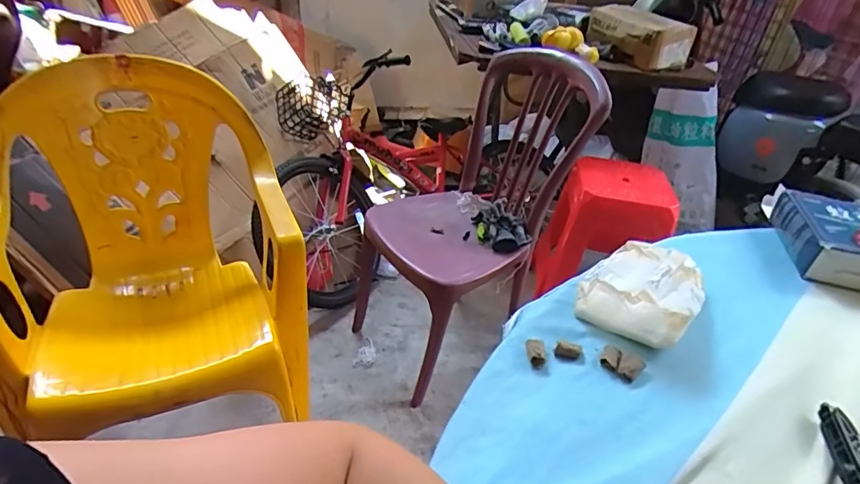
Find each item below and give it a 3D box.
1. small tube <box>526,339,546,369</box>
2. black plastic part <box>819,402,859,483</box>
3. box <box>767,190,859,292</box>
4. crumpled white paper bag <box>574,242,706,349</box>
[{"bbox_3d":[0.097,0.102,0.460,0.015,0.008,0.029,4,36,-1],"label":"small tube"},{"bbox_3d":[0.330,0.164,0.396,0.020,0.017,0.077,12,36,10],"label":"black plastic part"},{"bbox_3d":[0.521,-0.001,0.621,0.145,0.047,0.149,12,36,10],"label":"box"},{"bbox_3d":[0.223,0.042,0.525,0.112,0.040,0.148,23,40,23],"label":"crumpled white paper bag"}]

